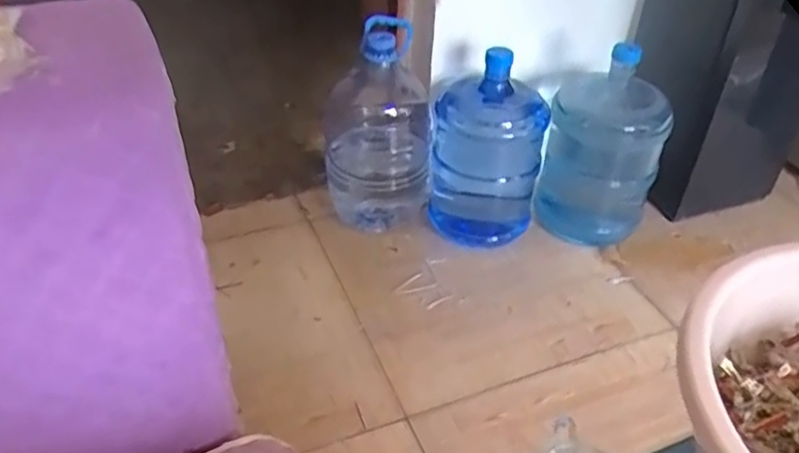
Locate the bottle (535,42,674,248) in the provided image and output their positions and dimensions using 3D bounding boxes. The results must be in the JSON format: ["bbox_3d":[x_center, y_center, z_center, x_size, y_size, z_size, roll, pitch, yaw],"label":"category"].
[{"bbox_3d":[0.445,-0.178,1.472,0.233,0.409,0.239,14,40,14],"label":"bottle"}]

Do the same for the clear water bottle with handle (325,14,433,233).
[{"bbox_3d":[-0.056,-0.241,1.551,0.231,0.463,0.294,-2,39,-5],"label":"clear water bottle with handle"}]

